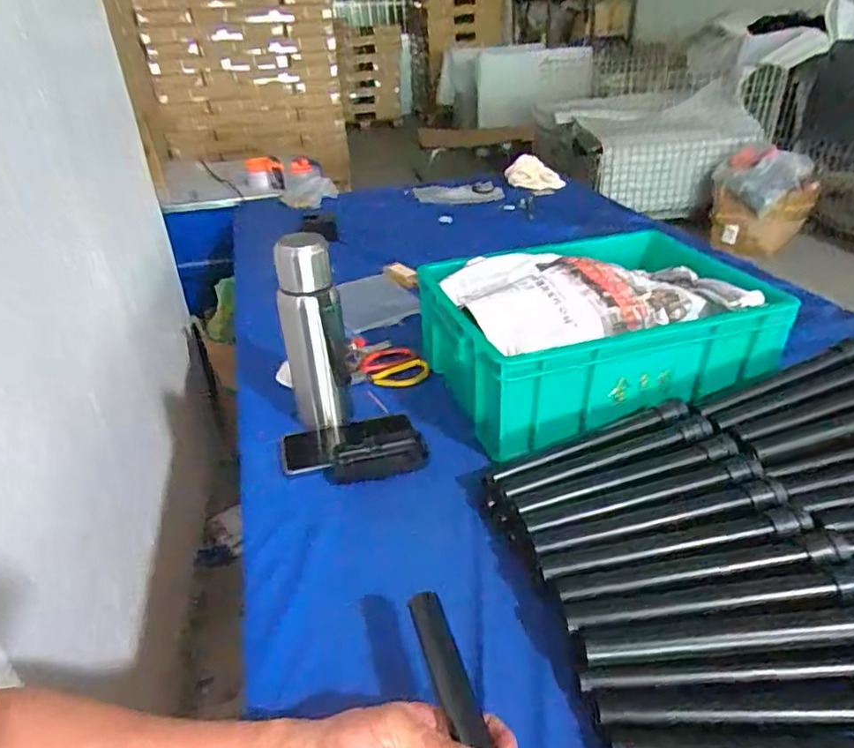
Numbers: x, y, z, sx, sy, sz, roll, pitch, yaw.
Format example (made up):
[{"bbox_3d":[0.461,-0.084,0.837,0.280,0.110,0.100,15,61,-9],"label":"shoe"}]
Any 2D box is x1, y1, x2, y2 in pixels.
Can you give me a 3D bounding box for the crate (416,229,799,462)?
[{"bbox_3d":[0.227,-0.061,0.811,0.416,0.156,0.312,-11,32,-14],"label":"crate"}]

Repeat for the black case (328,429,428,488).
[{"bbox_3d":[-0.059,0.098,0.698,0.117,0.032,0.048,-8,31,-9],"label":"black case"}]

